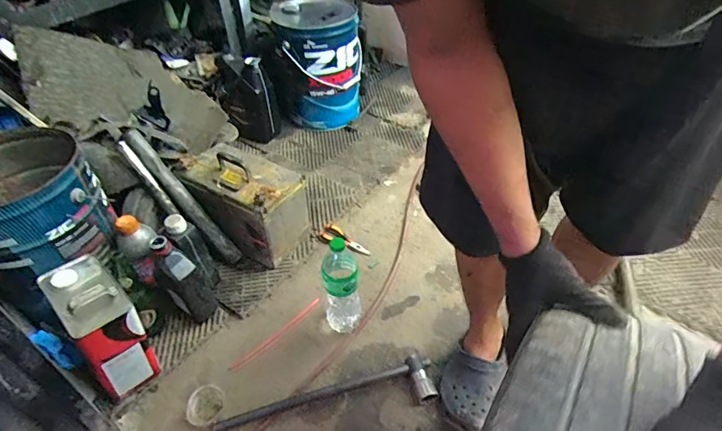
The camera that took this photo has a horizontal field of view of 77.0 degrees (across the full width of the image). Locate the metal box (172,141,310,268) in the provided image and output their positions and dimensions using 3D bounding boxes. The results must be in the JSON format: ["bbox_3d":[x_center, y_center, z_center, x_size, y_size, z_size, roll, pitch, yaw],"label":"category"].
[{"bbox_3d":[-0.301,-0.045,1.159,0.300,0.196,0.182,26,53,20],"label":"metal box"}]

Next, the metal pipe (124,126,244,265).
[{"bbox_3d":[-0.423,-0.044,1.095,0.050,0.394,0.059,-14,29,43],"label":"metal pipe"}]

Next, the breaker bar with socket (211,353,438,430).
[{"bbox_3d":[-0.067,0.366,0.913,0.444,0.037,0.103,-10,49,-10],"label":"breaker bar with socket"}]

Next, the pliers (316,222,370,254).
[{"bbox_3d":[-0.048,0.074,1.219,0.145,0.020,0.068,32,55,24],"label":"pliers"}]

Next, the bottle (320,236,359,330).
[{"bbox_3d":[-0.042,0.145,0.981,0.079,0.252,0.100,2,48,0],"label":"bottle"}]

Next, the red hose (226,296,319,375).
[{"bbox_3d":[-0.187,0.269,1.030,0.022,0.010,0.250,36,57,26],"label":"red hose"}]

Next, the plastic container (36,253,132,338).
[{"bbox_3d":[-0.484,0.131,0.785,0.156,0.045,0.096,33,55,25],"label":"plastic container"}]

